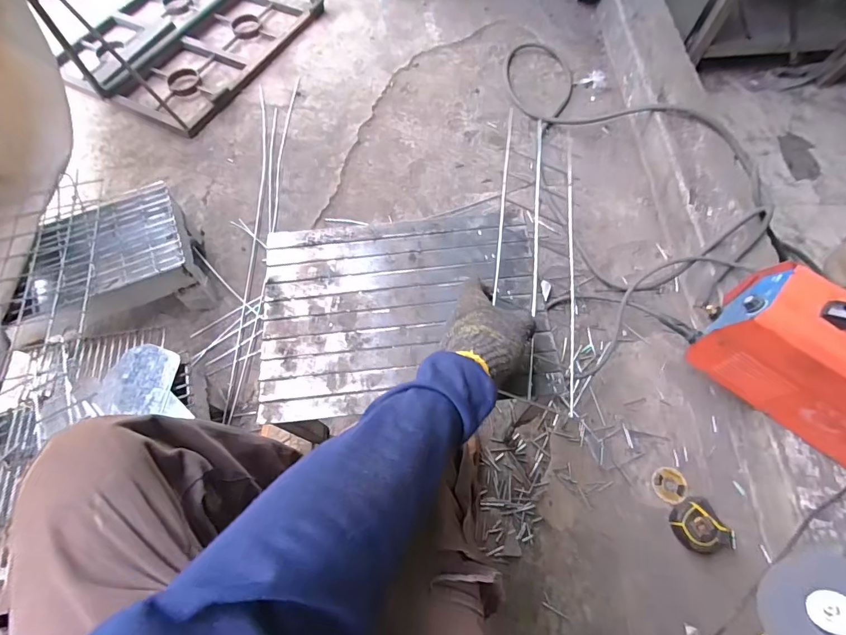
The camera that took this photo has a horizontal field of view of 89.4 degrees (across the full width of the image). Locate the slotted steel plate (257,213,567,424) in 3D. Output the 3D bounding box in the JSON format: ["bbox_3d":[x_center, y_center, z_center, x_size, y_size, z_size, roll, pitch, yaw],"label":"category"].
[{"bbox_3d":[-0.025,-0.016,0.523,0.338,0.029,0.250,-6,64,-2],"label":"slotted steel plate"}]

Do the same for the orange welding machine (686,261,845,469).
[{"bbox_3d":[0.645,0.075,0.668,0.328,0.228,0.146,42,72,16],"label":"orange welding machine"}]

